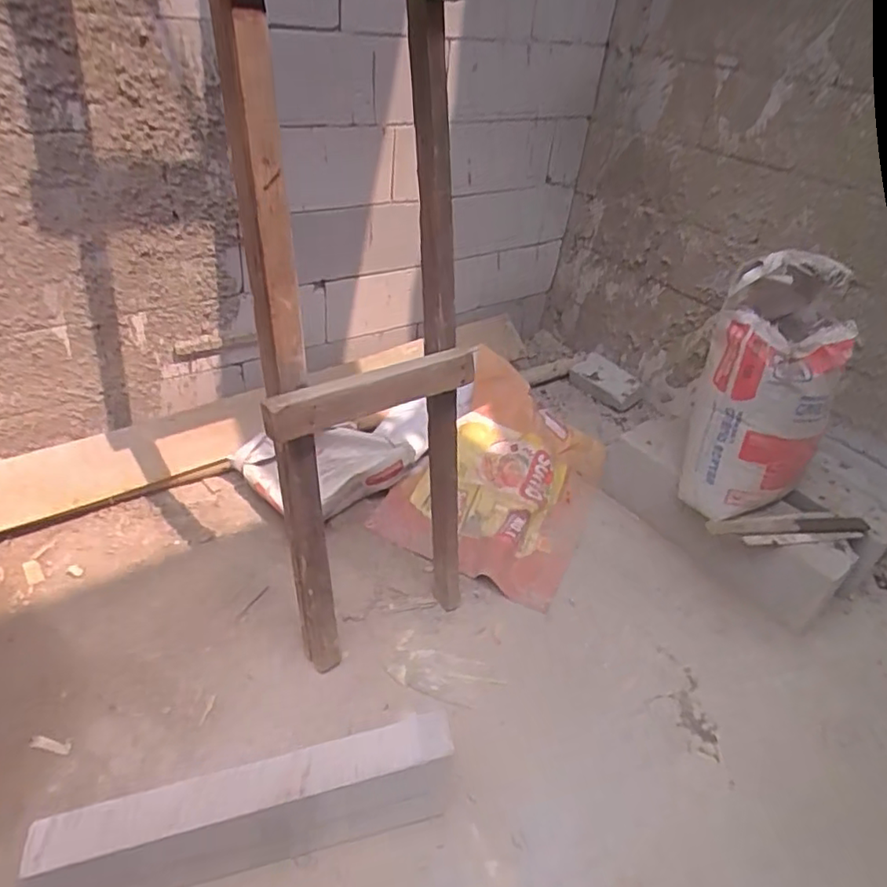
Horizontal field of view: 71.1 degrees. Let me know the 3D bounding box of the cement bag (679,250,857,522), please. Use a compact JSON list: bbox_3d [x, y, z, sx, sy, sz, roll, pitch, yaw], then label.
[{"bbox_3d":[0.722,-0.126,1.410,0.254,0.583,0.312,12,12,13],"label":"cement bag"}]

